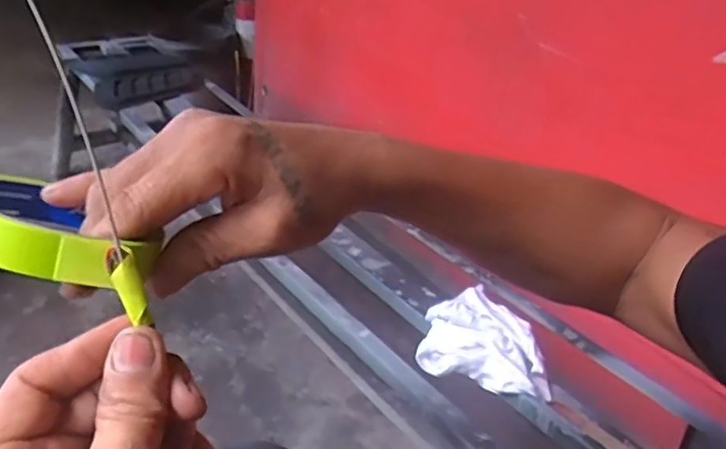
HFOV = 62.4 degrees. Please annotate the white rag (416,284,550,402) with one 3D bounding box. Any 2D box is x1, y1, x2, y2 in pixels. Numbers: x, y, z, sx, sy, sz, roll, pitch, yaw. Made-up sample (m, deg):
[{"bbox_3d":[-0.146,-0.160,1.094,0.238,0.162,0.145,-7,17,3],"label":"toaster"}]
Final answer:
[{"bbox_3d":[0.159,0.148,0.754,0.167,0.079,0.093,18,30,19],"label":"white rag"}]

